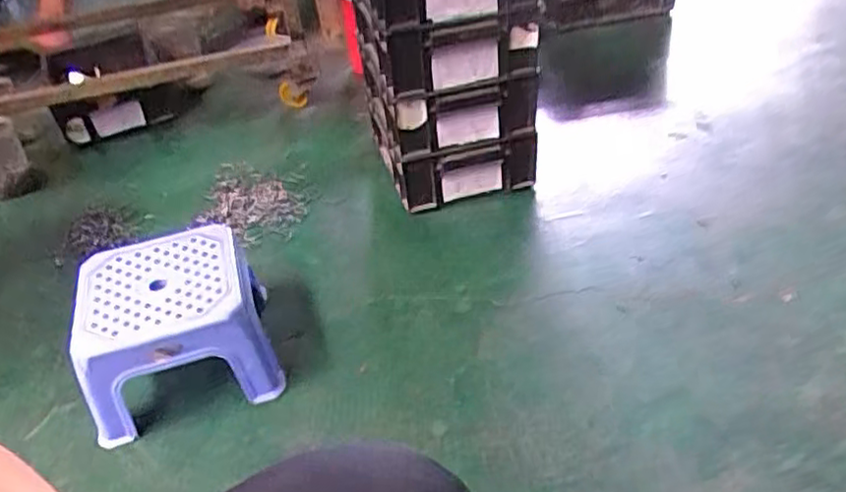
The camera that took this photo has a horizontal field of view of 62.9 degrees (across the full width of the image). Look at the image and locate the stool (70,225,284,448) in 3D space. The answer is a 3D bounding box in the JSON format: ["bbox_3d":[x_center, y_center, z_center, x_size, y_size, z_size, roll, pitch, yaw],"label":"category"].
[{"bbox_3d":[-0.335,0.112,0.948,0.230,0.171,0.224,-16,38,-11],"label":"stool"}]

